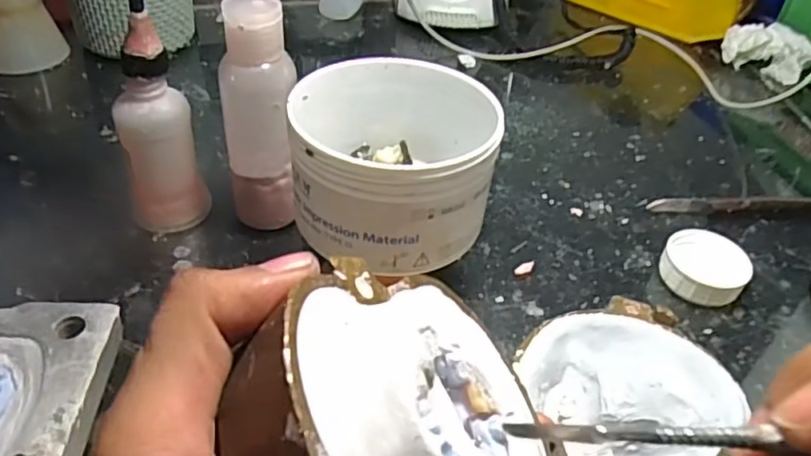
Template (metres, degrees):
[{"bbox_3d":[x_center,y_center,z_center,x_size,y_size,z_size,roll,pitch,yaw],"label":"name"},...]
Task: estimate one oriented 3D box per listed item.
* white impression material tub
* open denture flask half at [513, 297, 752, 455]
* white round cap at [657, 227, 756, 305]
[{"bbox_3d":[-0.005,-0.033,0.289,0.088,0.054,0.095,4,42,-3],"label":"white impression material tub"},{"bbox_3d":[0.091,0.082,0.267,0.091,0.037,0.107,-2,43,-10],"label":"open denture flask half"},{"bbox_3d":[0.168,0.022,0.355,0.045,0.017,0.045,4,42,-3],"label":"white round cap"}]

